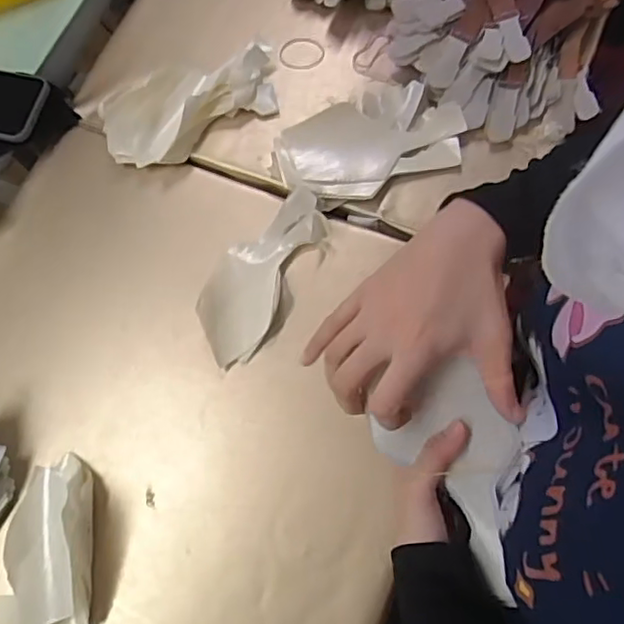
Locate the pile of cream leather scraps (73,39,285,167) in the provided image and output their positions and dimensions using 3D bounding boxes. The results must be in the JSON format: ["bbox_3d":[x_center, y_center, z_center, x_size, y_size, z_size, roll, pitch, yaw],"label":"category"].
[{"bbox_3d":[-0.149,-0.222,0.675,0.219,0.055,0.112,-8,71,1],"label":"pile of cream leather scraps"}]

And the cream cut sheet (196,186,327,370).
[{"bbox_3d":[-0.053,-0.039,0.609,0.073,0.026,0.180,29,79,8],"label":"cream cut sheet"}]

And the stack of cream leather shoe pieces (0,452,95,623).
[{"bbox_3d":[-0.234,0.222,0.523,0.096,0.039,0.195,-6,71,2],"label":"stack of cream leather shoe pieces"}]

